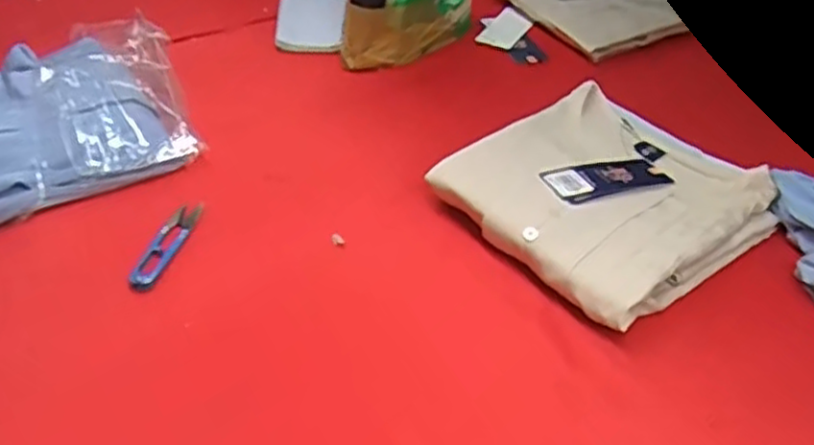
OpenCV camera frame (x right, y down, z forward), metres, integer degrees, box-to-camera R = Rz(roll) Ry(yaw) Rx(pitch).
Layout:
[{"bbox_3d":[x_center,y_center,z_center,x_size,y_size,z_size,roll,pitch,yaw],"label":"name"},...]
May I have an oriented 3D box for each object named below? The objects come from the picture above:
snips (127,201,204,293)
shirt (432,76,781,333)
[{"bbox_3d":[-0.197,0.016,0.594,0.023,0.009,0.098,13,39,5],"label":"snips"},{"bbox_3d":[0.180,-0.028,0.662,0.258,0.040,0.233,-26,51,-35],"label":"shirt"}]

